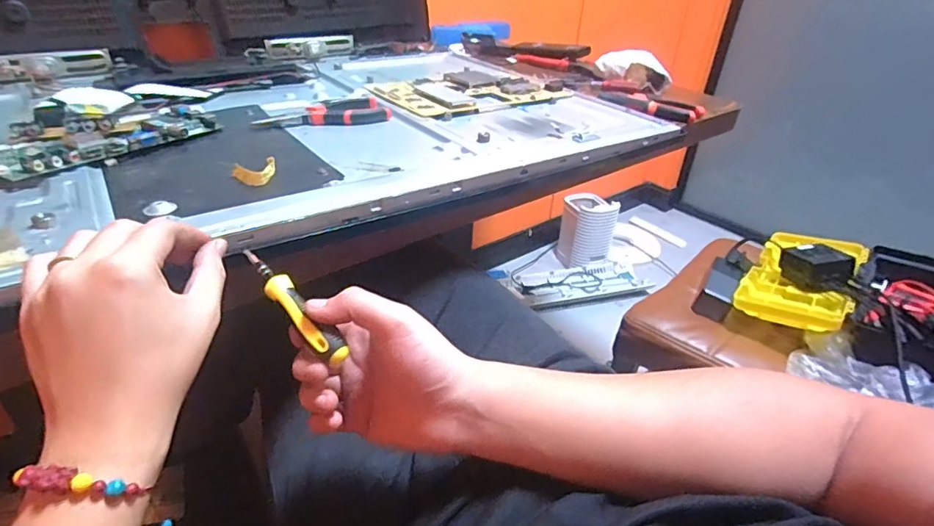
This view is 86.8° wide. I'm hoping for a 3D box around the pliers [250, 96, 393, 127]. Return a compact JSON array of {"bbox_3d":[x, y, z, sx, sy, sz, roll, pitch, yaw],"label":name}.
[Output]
[{"bbox_3d":[-0.169,-0.180,0.599,0.157,0.016,0.059,-21,41,-32],"label":"pliers"}]

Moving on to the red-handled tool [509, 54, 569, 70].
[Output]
[{"bbox_3d":[0.148,-0.415,1.013,0.128,0.021,0.017,17,36,20],"label":"red-handled tool"}]

